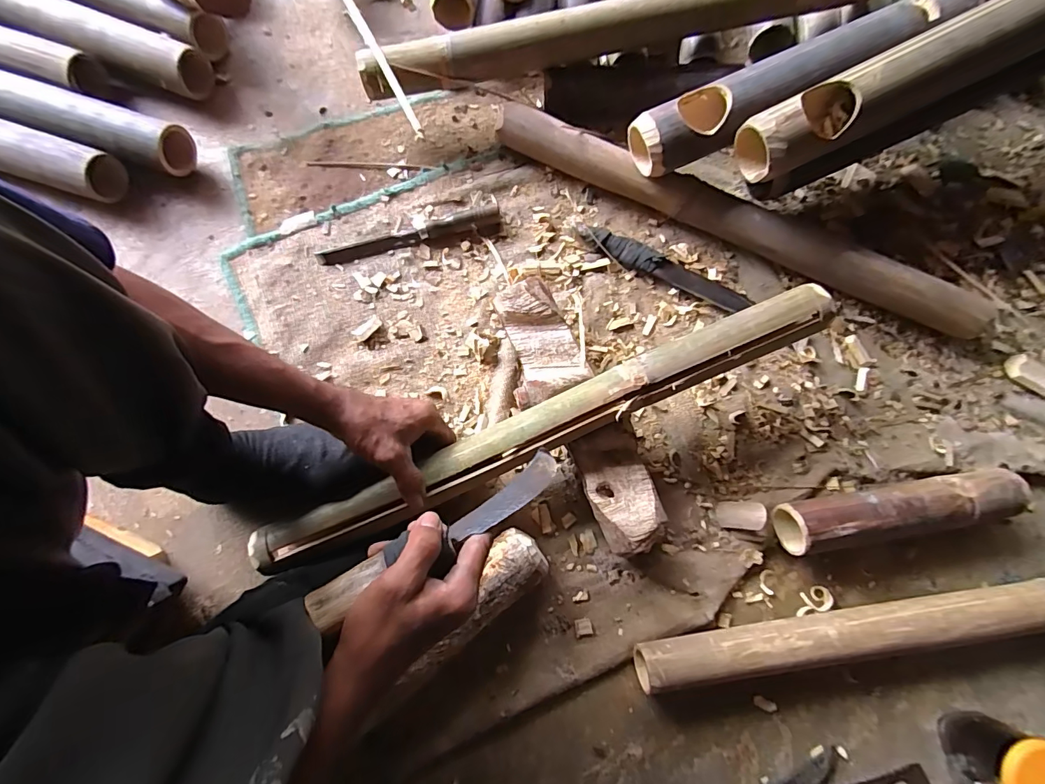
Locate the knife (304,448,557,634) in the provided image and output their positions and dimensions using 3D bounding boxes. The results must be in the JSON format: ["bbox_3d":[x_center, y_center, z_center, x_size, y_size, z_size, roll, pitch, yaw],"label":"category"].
[{"bbox_3d":[-0.060,0.118,0.374,0.233,0.035,0.040,-26,80,-23],"label":"knife"}]

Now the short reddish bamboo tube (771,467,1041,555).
[{"bbox_3d":[0.434,0.135,0.512,0.269,0.052,0.057,-10,80,-2],"label":"short reddish bamboo tube"}]

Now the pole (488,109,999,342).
[{"bbox_3d":[0.268,-0.222,0.575,0.639,0.055,0.061,24,80,4],"label":"pole"}]

